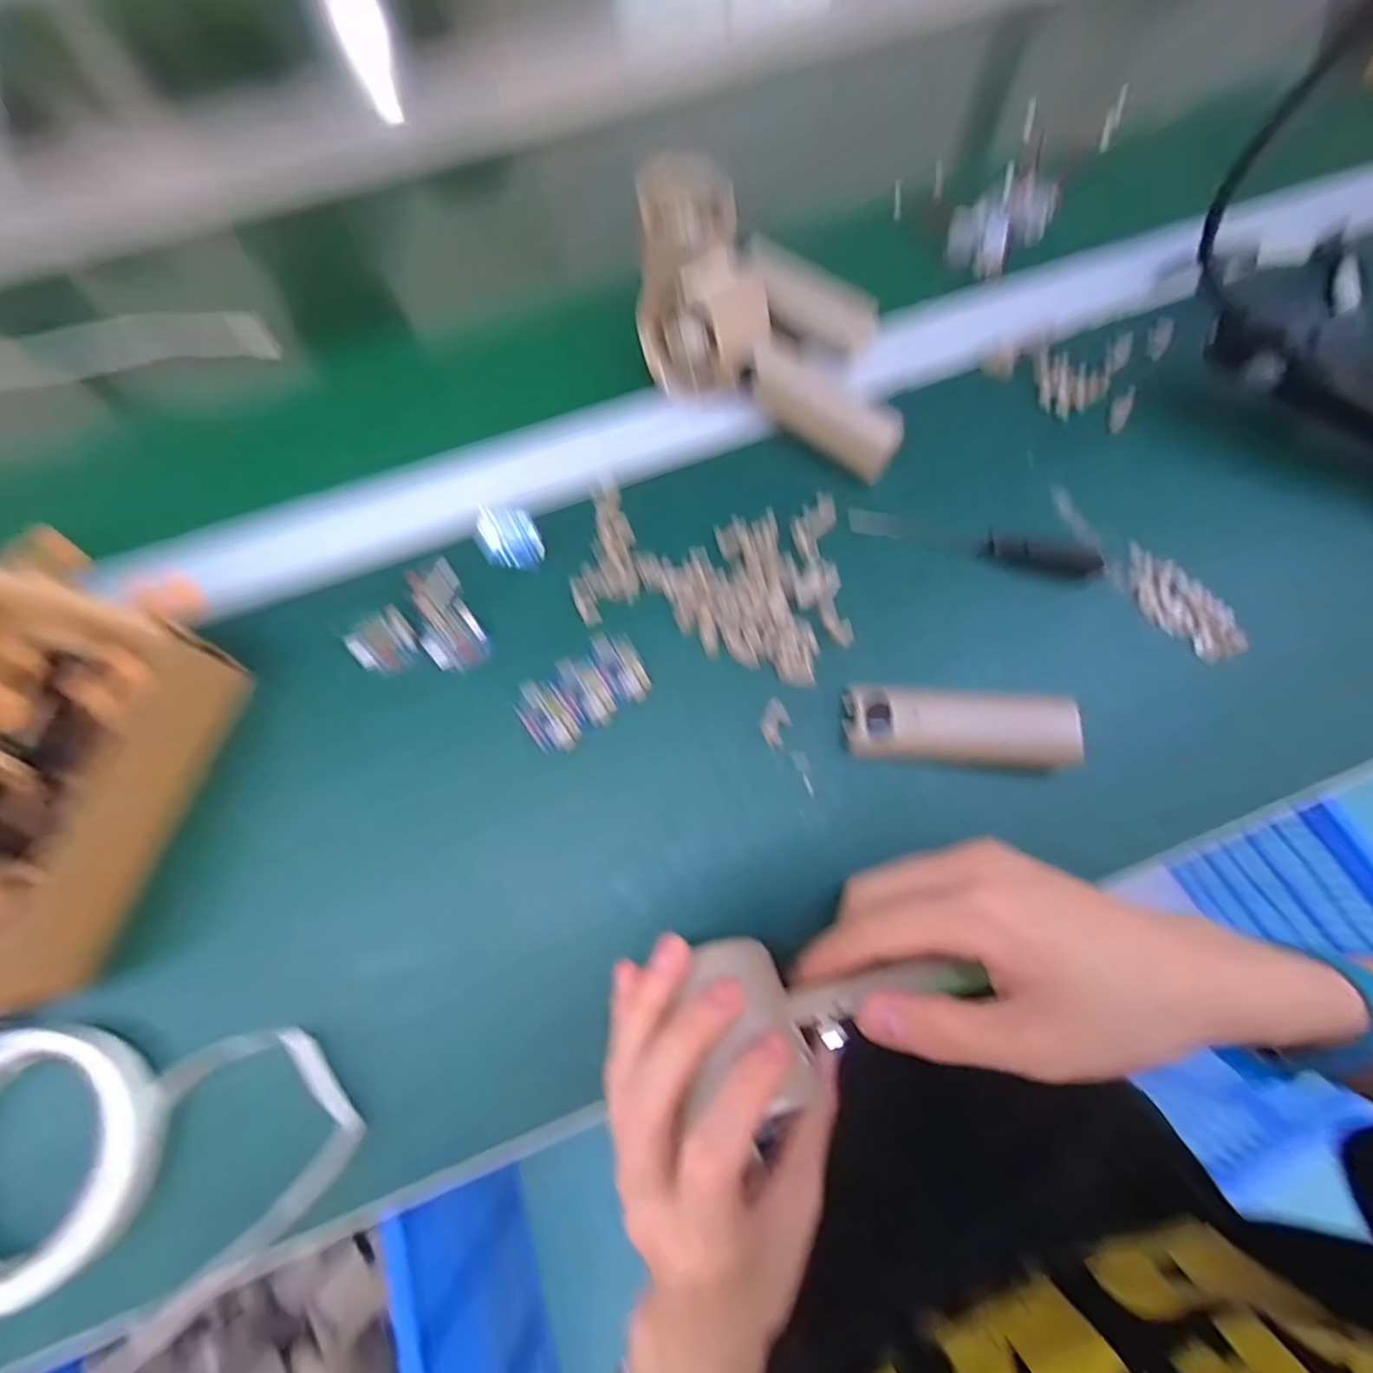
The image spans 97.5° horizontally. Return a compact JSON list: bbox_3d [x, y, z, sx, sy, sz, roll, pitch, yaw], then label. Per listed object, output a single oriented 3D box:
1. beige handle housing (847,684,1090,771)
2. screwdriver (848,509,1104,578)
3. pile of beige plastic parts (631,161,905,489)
[{"bbox_3d":[0.132,0.019,0.295,0.105,0.024,0.036,4,72,1],"label":"beige handle housing"},{"bbox_3d":[0.158,-0.083,0.339,0.132,0.015,0.017,17,72,20],"label":"screwdriver"},{"bbox_3d":[0.048,-0.219,0.361,0.205,0.050,0.111,29,74,9],"label":"pile of beige plastic parts"}]

